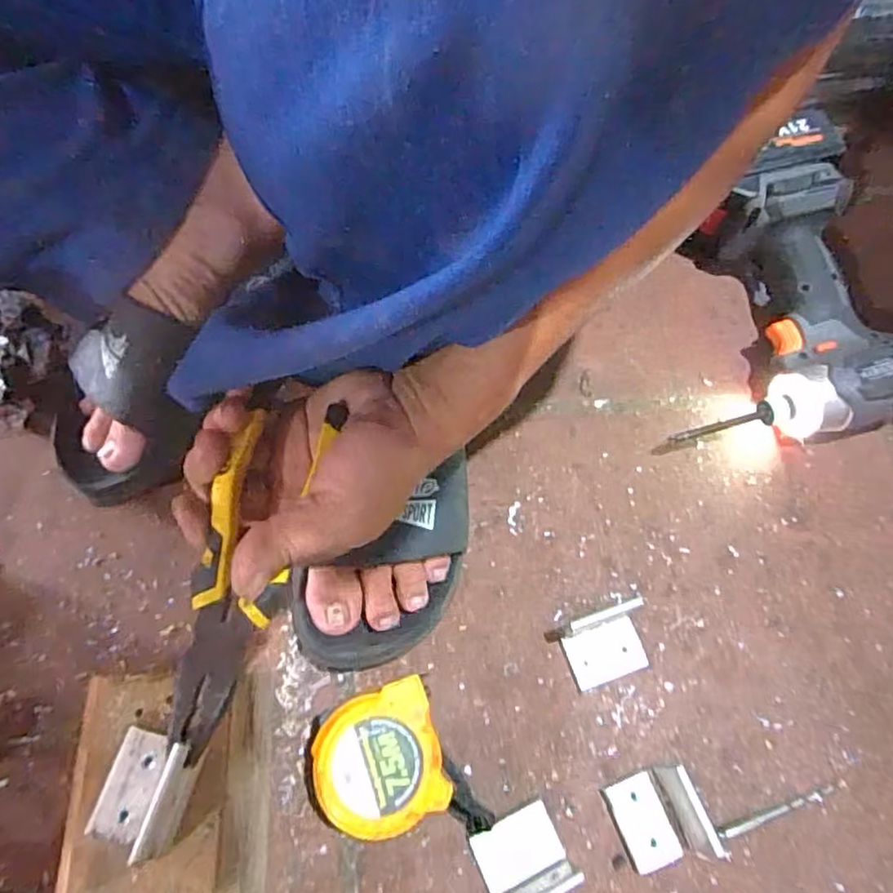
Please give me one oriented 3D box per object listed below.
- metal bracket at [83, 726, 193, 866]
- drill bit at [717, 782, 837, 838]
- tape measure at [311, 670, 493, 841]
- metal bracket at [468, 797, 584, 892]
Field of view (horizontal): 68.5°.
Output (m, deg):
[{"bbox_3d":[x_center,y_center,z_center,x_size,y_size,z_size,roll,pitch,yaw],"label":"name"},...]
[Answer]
[{"bbox_3d":[-0.134,0.150,0.285,0.042,0.039,0.045,1,66,-2],"label":"metal bracket"},{"bbox_3d":[0.194,0.212,0.381,0.077,0.004,0.007,-15,67,-9],"label":"drill bit"},{"bbox_3d":[-0.033,0.181,0.363,0.086,0.043,0.084,-17,67,-10],"label":"tape measure"},{"bbox_3d":[0.042,0.224,0.356,0.047,0.035,0.043,-23,69,-12],"label":"metal bracket"}]

